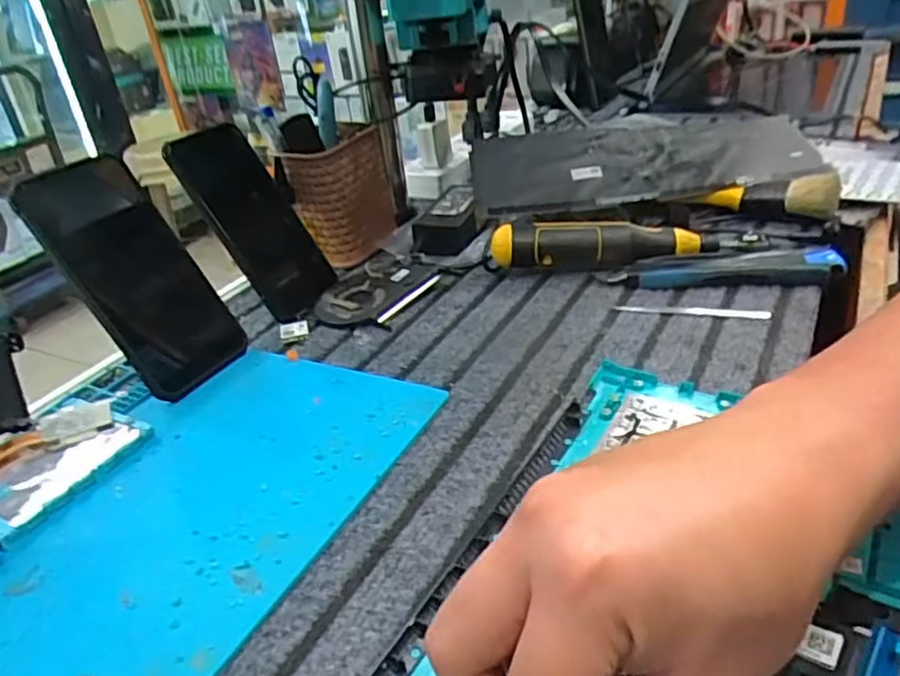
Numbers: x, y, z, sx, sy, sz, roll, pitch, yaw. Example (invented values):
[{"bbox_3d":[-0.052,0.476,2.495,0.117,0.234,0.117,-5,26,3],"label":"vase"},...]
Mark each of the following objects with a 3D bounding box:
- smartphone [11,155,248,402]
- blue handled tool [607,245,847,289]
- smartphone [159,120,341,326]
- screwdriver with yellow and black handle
[{"bbox_3d":[-0.212,-0.043,0.470,0.016,0.164,0.081,-21,17,41],"label":"smartphone"},{"bbox_3d":[0.206,-0.052,0.519,0.159,0.021,0.033,-1,31,11],"label":"blue handled tool"},{"bbox_3d":[-0.159,-0.097,0.565,0.011,0.159,0.086,-27,12,38],"label":"smartphone"},{"bbox_3d":[0.140,-0.074,0.550,0.208,0.041,0.035,-3,31,7],"label":"screwdriver with yellow and black handle"}]

